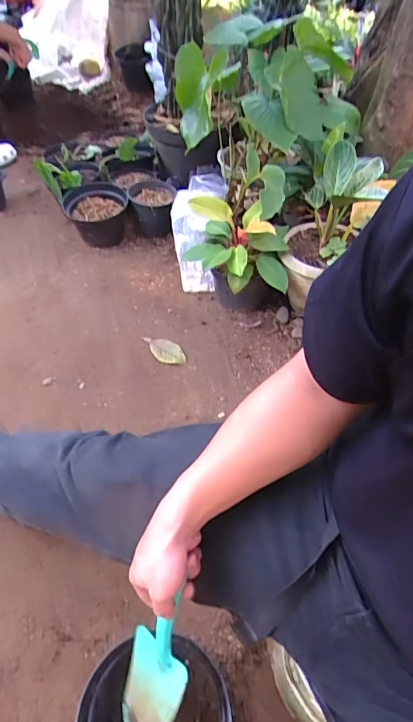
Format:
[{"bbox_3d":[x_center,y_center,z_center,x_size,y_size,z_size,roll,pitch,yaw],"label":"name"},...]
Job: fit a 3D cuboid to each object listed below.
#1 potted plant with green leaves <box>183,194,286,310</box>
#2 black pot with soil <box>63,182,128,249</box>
[{"bbox_3d":[0.074,-0.230,1.045,0.238,0.257,0.182,5,49,4],"label":"potted plant with green leaves"},{"bbox_3d":[-0.324,-0.425,1.303,0.178,0.132,0.166,0,49,0],"label":"black pot with soil"}]

